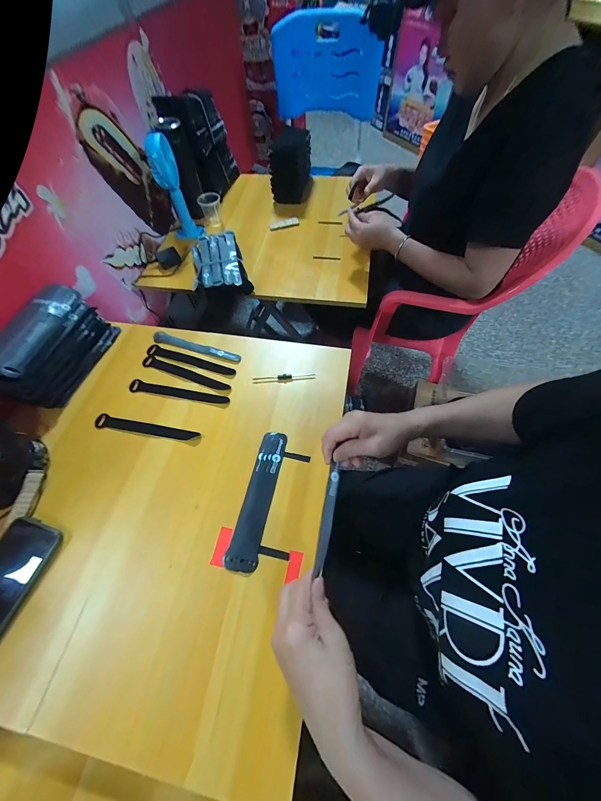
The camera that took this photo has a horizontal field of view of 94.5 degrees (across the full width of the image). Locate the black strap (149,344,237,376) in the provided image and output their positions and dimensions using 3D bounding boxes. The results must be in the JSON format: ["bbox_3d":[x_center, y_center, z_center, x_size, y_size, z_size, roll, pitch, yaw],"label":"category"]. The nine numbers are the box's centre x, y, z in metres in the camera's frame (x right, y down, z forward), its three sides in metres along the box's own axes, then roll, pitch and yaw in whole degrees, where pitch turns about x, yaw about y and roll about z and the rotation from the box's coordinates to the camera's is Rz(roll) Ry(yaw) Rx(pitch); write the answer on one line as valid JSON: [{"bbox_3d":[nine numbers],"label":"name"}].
[{"bbox_3d":[-0.218,-0.078,0.547,0.194,0.004,0.023,18,63,12],"label":"black strap"}]

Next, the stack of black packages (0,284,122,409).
[{"bbox_3d":[-0.459,-0.096,0.511,0.107,0.102,0.224,7,62,7],"label":"stack of black packages"}]

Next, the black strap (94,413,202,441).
[{"bbox_3d":[-0.263,0.048,0.474,0.184,0.005,0.022,8,62,8],"label":"black strap"}]

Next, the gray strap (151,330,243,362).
[{"bbox_3d":[-0.213,-0.108,0.562,0.198,0.004,0.024,18,63,12],"label":"gray strap"}]

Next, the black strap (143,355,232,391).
[{"bbox_3d":[-0.221,-0.051,0.529,0.193,0.004,0.024,21,64,14],"label":"black strap"}]

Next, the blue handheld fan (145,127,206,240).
[{"bbox_3d":[-0.324,-0.539,0.720,0.070,0.240,0.082,-22,62,-9],"label":"blue handheld fan"}]

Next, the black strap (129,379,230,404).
[{"bbox_3d":[-0.222,-0.014,0.510,0.192,0.006,0.023,8,62,8],"label":"black strap"}]

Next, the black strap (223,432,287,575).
[{"bbox_3d":[-0.061,0.141,0.416,0.042,0.008,0.199,11,62,9],"label":"black strap"}]

